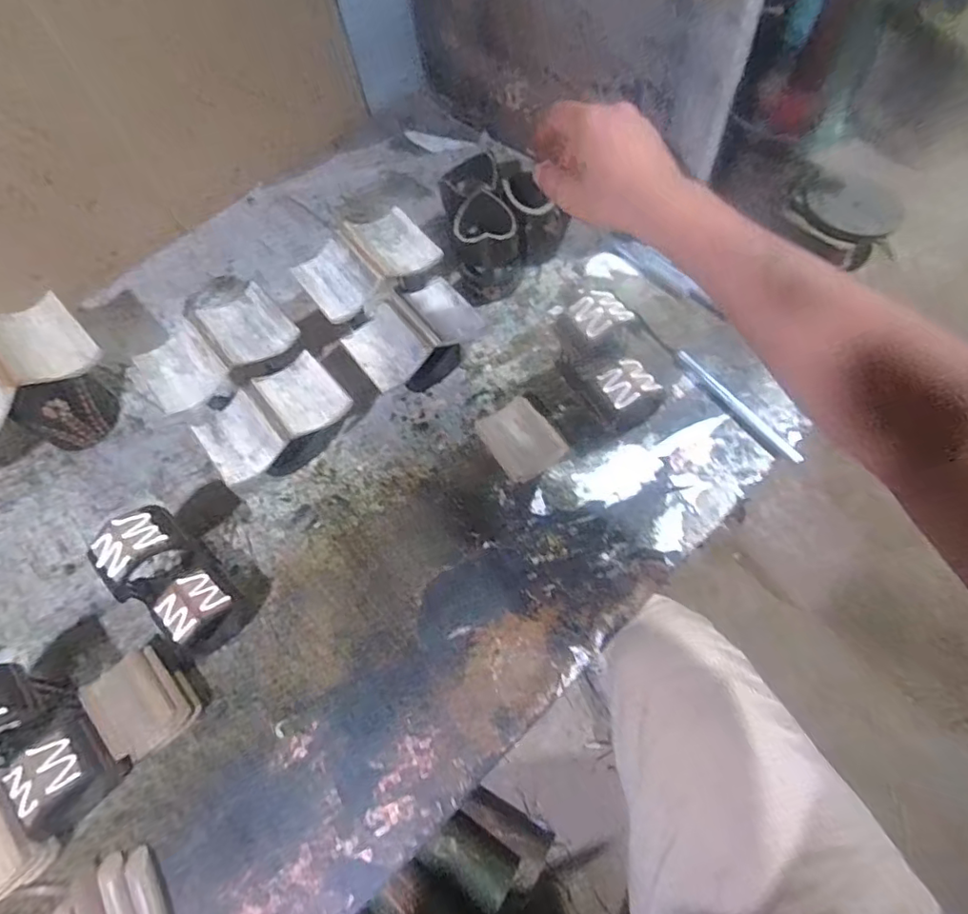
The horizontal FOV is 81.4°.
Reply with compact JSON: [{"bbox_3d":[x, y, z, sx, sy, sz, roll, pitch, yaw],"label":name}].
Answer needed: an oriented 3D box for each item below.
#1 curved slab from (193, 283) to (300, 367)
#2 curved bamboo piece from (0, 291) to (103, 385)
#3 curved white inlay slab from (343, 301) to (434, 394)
[{"bbox_3d":[-0.225,-0.125,0.542,0.068,0.013,0.086,-37,64,-13],"label":"curved slab"},{"bbox_3d":[-0.444,-0.120,0.562,0.071,0.031,0.132,-40,64,-15],"label":"curved bamboo piece"},{"bbox_3d":[-0.101,-0.116,0.578,0.064,0.028,0.084,-35,63,-12],"label":"curved white inlay slab"}]

